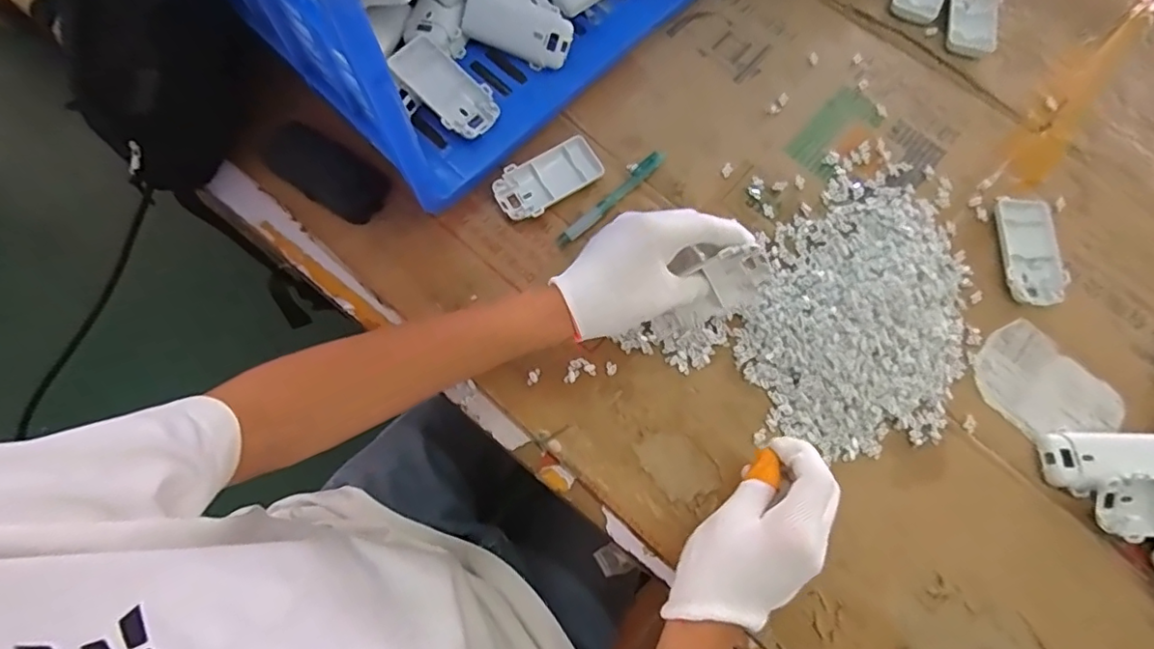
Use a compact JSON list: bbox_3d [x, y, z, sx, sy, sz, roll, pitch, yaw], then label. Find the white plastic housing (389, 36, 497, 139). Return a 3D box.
[{"bbox_3d":[-0.113,-0.205,0.492,0.096,0.016,0.049,42,77,-3],"label":"white plastic housing"}]

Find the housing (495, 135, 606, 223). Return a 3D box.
[{"bbox_3d":[-0.026,-0.131,0.509,0.096,0.017,0.048,-32,75,-9],"label":"housing"}]

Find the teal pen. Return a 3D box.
[{"bbox_3d":[0.032,-0.114,0.511,0.126,0.010,0.014,-42,77,-11],"label":"teal pen"}]

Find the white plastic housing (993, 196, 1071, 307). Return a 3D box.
[{"bbox_3d":[0.395,-0.064,0.490,0.051,0.014,0.094,0,73,1],"label":"white plastic housing"}]

